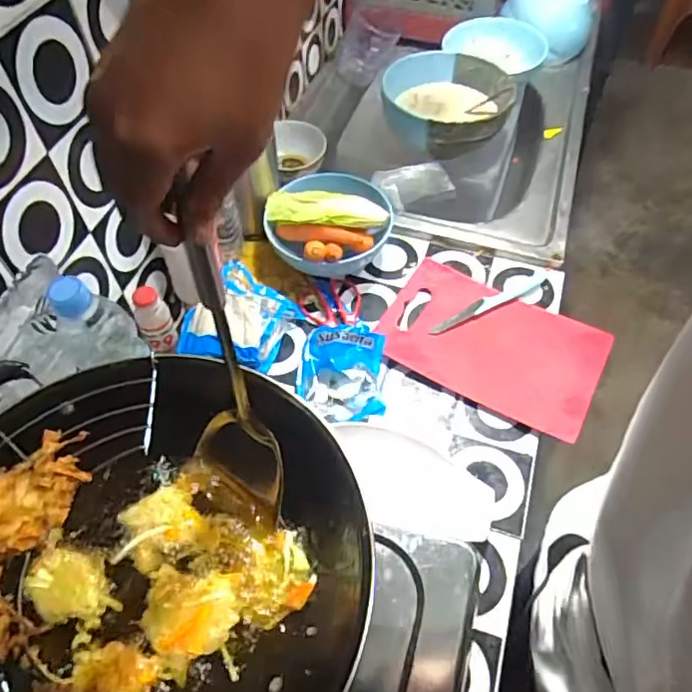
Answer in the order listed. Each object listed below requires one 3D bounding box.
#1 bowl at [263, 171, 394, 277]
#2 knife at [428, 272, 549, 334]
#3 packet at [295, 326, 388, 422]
[{"bbox_3d":[-0.024,-0.161,0.795,0.171,0.081,0.176,0,55,0],"label":"bowl"},{"bbox_3d":[0.200,-0.061,0.778,0.201,0.007,0.023,-24,59,-16],"label":"knife"},{"bbox_3d":[-0.007,0.032,0.683,0.102,0.047,0.114,3,56,2],"label":"packet"}]

